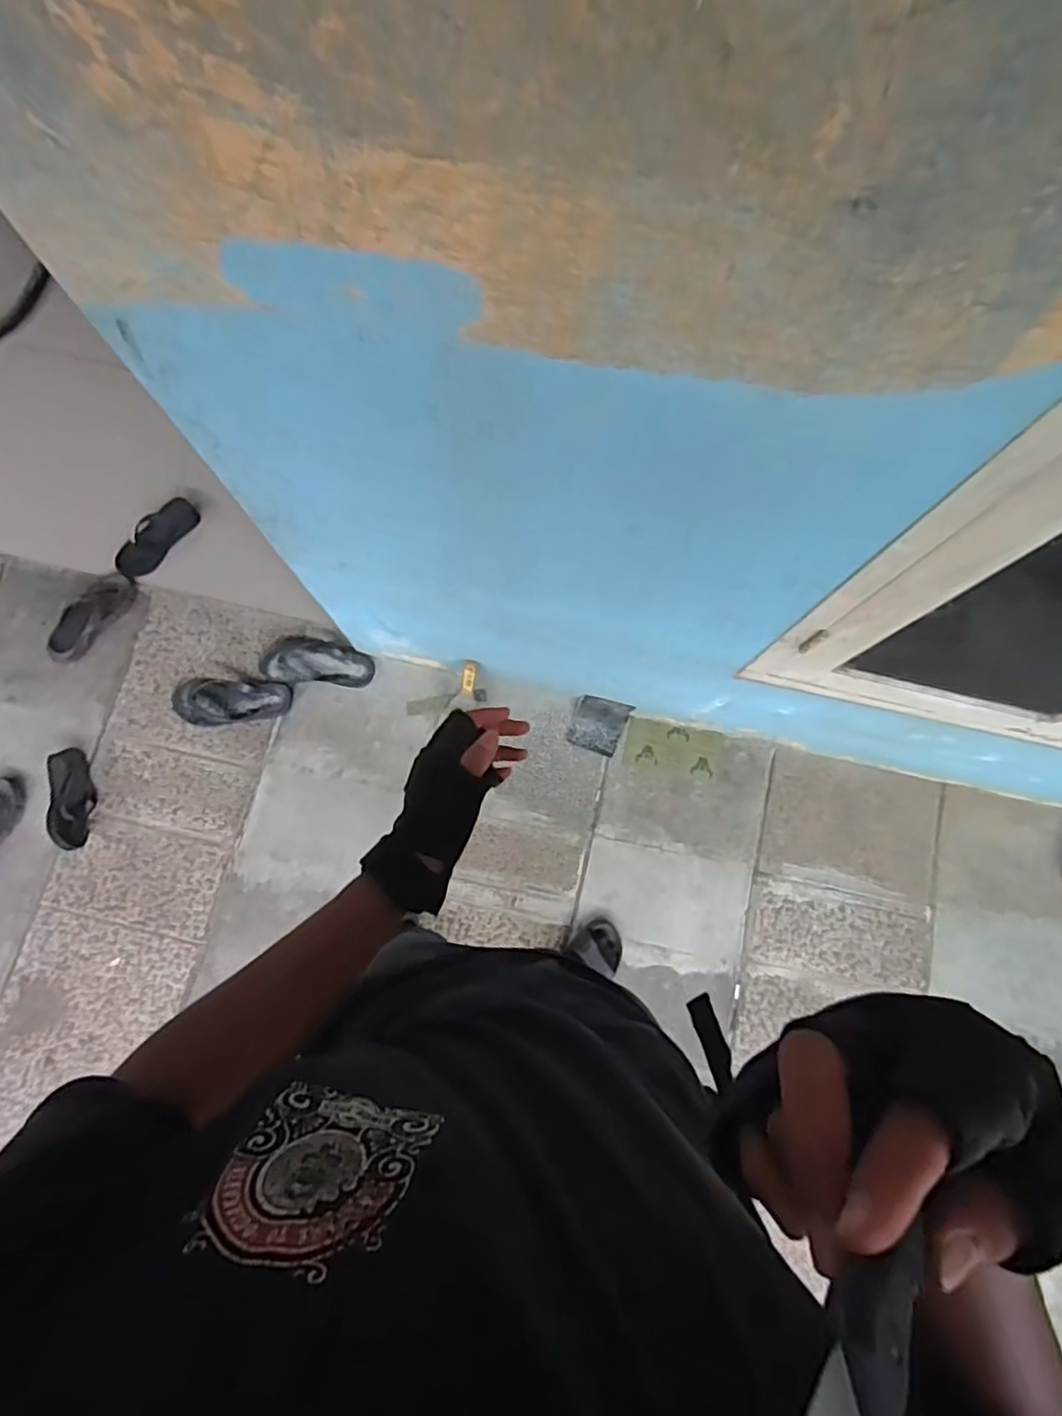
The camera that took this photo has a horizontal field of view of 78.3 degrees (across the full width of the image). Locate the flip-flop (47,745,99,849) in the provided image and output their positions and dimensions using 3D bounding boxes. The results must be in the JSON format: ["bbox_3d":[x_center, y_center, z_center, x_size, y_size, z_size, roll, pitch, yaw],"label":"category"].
[{"bbox_3d":[-1.080,0.212,1.532,0.071,0.076,0.239,-10,80,-2],"label":"flip-flop"}]

